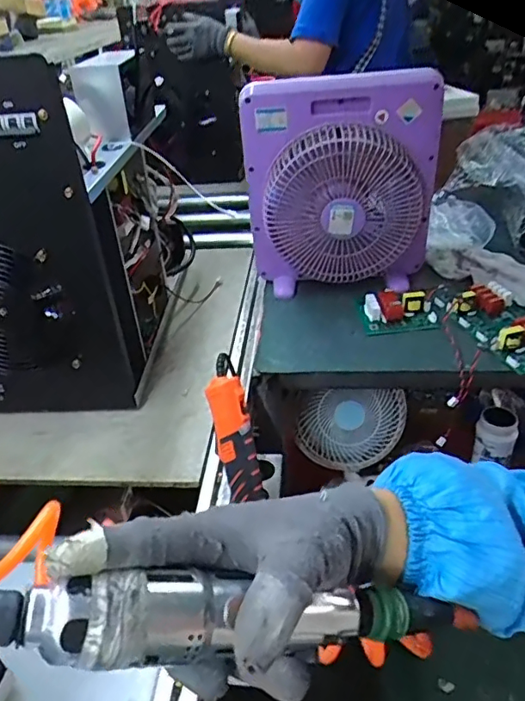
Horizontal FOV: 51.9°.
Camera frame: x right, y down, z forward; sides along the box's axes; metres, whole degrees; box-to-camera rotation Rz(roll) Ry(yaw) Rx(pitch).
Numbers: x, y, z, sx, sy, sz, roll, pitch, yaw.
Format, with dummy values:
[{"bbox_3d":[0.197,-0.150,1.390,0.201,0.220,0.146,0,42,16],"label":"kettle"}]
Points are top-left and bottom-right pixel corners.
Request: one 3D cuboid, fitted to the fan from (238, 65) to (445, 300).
[{"bbox_3d":[0.124,-0.256,0.886,0.312,0.332,0.105,4,36,13],"label":"fan"}]

